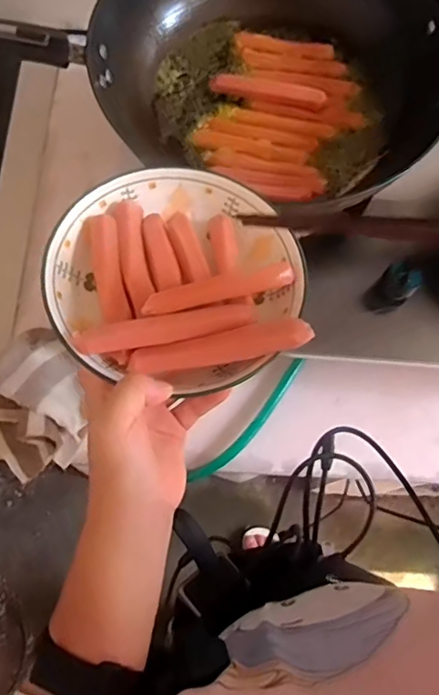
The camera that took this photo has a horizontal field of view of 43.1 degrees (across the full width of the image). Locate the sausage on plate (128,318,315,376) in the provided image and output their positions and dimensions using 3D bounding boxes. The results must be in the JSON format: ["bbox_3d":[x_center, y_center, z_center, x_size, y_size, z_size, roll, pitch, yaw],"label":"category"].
[{"bbox_3d":[0.000,-0.001,0.367,0.119,0.014,0.021,-9,71,-5],"label":"sausage on plate"}]

